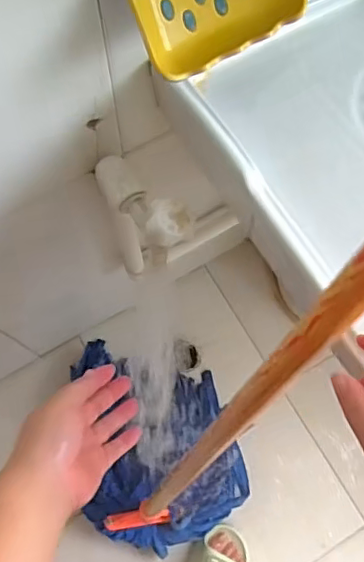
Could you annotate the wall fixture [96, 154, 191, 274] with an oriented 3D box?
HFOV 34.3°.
[{"bbox_3d":[-0.036,-0.076,0.565,0.071,0.094,0.129,-22,76,-7],"label":"wall fixture"}]

